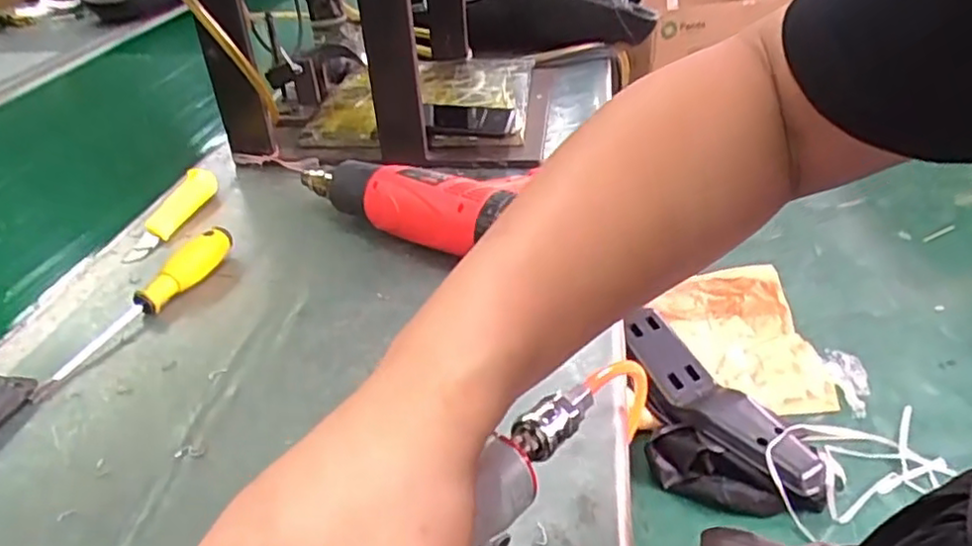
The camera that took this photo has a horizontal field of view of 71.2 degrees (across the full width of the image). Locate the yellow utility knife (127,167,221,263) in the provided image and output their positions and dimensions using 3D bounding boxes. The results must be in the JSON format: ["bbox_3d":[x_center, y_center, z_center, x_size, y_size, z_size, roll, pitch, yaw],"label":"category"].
[{"bbox_3d":[-0.349,-0.072,0.765,0.038,0.018,0.183,1,35,8],"label":"yellow utility knife"}]

